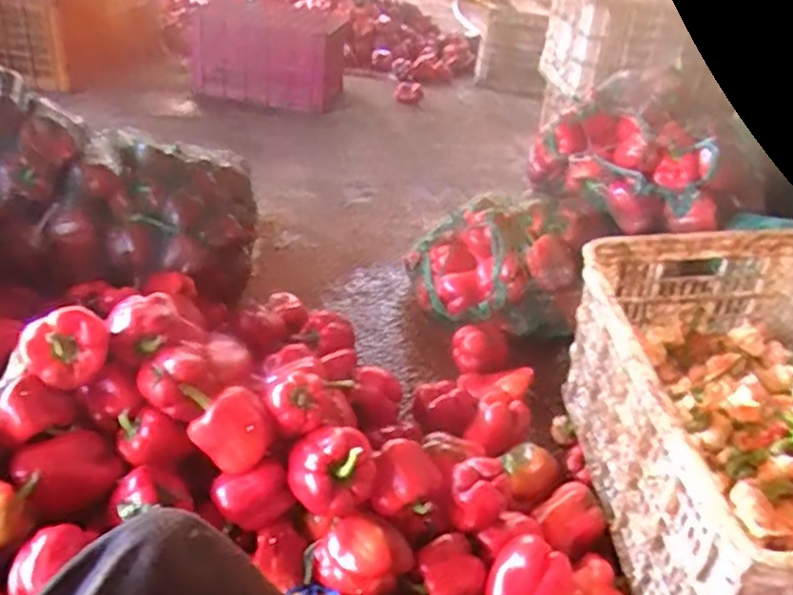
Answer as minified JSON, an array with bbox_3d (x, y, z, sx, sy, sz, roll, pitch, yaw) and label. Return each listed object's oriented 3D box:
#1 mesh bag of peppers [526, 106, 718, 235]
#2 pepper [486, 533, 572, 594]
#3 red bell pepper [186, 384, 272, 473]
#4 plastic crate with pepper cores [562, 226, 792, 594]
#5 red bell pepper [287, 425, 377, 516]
[{"bbox_3d":[0.464,-0.257,1.375,0.135,0.201,0.393,-19,41,-36],"label":"mesh bag of peppers"},{"bbox_3d":[0.164,0.350,0.837,0.093,0.064,0.103,24,74,10],"label":"pepper"},{"bbox_3d":[-0.200,0.159,0.825,0.084,0.076,0.090,5,33,-3],"label":"red bell pepper"},{"bbox_3d":[0.442,0.174,0.855,0.348,0.317,0.514,3,33,-7],"label":"plastic crate with pepper cores"},{"bbox_3d":[-0.079,0.208,0.831,0.102,0.084,0.091,-4,34,-17],"label":"red bell pepper"}]

